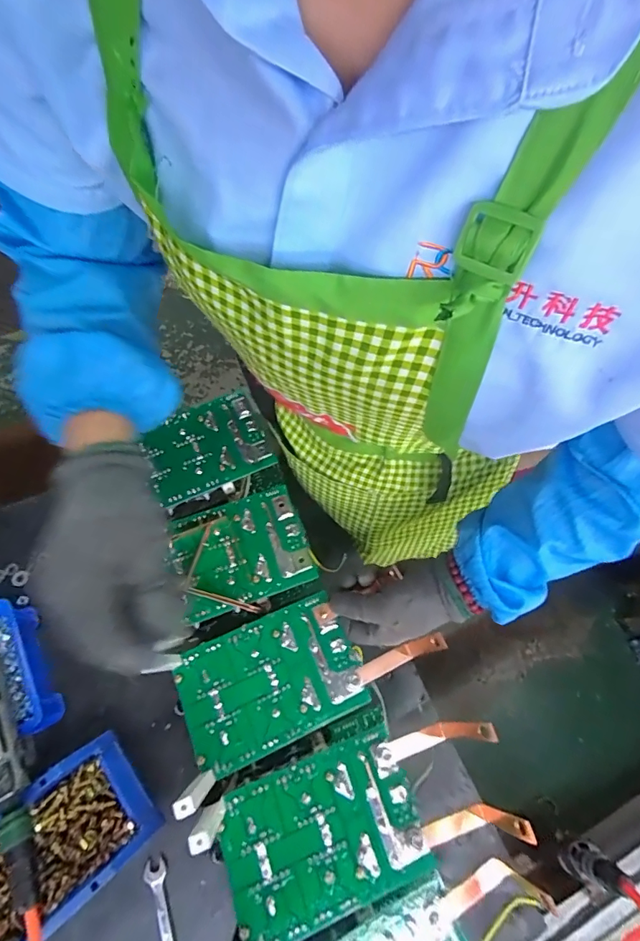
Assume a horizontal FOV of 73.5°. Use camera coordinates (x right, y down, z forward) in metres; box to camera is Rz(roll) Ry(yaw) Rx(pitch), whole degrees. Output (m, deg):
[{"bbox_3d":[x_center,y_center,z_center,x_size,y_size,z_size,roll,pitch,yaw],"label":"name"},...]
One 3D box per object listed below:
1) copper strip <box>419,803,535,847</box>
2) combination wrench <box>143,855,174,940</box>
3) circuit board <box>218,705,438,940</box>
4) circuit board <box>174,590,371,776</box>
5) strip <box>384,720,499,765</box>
[{"bbox_3d":[0.139,0.306,0.368,0.047,0.102,0.016,4,58,-48],"label":"copper strip"},{"bbox_3d":[-0.153,0.467,0.426,0.021,0.008,0.131,-17,69,-11],"label":"combination wrench"},{"bbox_3d":[0.001,0.308,0.368,0.163,0.015,0.122,-21,69,-12],"label":"circuit board"},{"bbox_3d":[-0.048,0.202,0.412,0.161,0.008,0.107,-21,69,-12],"label":"circuit board"},{"bbox_3d":[0.106,0.249,0.395,0.086,0.078,0.016,-13,68,-9],"label":"strip"}]

